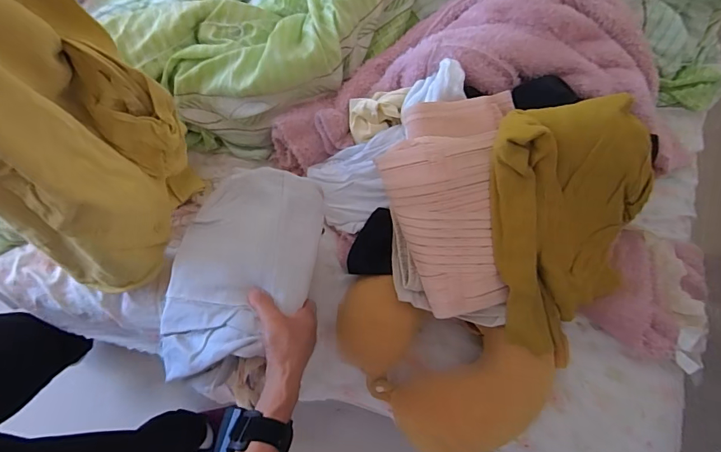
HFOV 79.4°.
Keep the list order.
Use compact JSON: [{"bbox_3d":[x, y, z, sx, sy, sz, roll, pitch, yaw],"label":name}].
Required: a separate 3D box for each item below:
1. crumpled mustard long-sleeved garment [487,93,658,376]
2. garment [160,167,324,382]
[{"bbox_3d":[0.285,0.006,0.573,0.224,0.046,0.322,-6,102,-14],"label":"crumpled mustard long-sleeved garment"},{"bbox_3d":[-0.144,0.050,0.535,0.172,0.040,0.260,5,64,13],"label":"garment"}]

